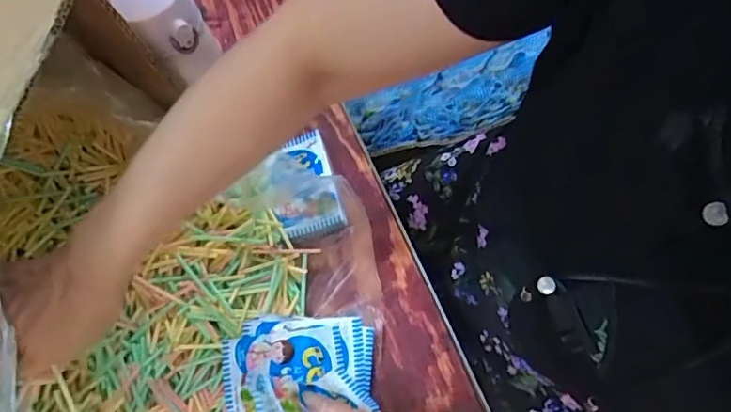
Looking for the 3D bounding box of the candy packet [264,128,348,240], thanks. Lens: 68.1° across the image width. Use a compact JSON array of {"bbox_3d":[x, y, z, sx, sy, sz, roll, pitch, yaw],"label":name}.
[{"bbox_3d":[-0.065,-0.020,0.545,0.066,0.023,0.105,-16,68,-4],"label":"candy packet"}]

